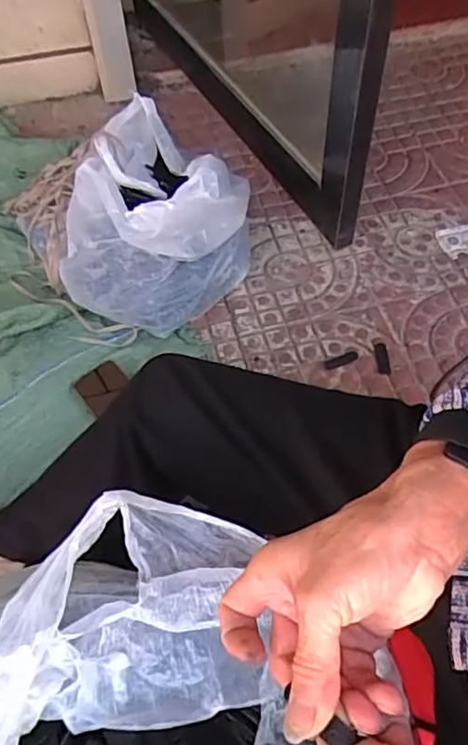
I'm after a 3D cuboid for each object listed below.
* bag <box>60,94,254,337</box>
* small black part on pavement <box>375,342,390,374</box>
[{"bbox_3d":[-0.117,-0.288,0.975,0.275,0.209,0.411,13,57,11],"label":"bag"},{"bbox_3d":[0.237,-0.023,0.931,0.021,0.009,0.058,-2,57,3],"label":"small black part on pavement"}]

